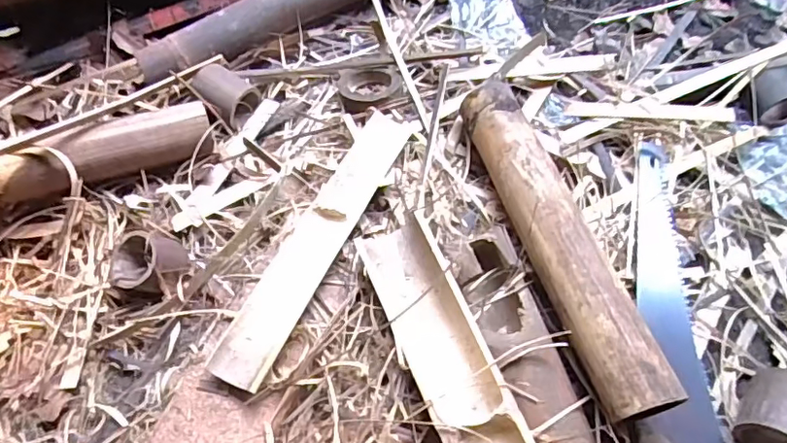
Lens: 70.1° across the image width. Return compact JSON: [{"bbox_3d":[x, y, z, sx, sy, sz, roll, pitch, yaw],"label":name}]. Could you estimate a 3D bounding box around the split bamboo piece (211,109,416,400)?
[{"bbox_3d":[-0.084,0.013,0.664,0.063,0.019,0.385,21,63,14],"label":"split bamboo piece"}]

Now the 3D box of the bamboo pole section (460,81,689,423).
[{"bbox_3d":[0.182,0.007,0.637,0.069,0.057,0.424,-15,60,-6],"label":"bamboo pole section"}]

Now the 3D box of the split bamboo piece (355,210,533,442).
[{"bbox_3d":[0.069,0.170,0.557,0.082,0.050,0.385,-20,61,-9],"label":"split bamboo piece"}]

